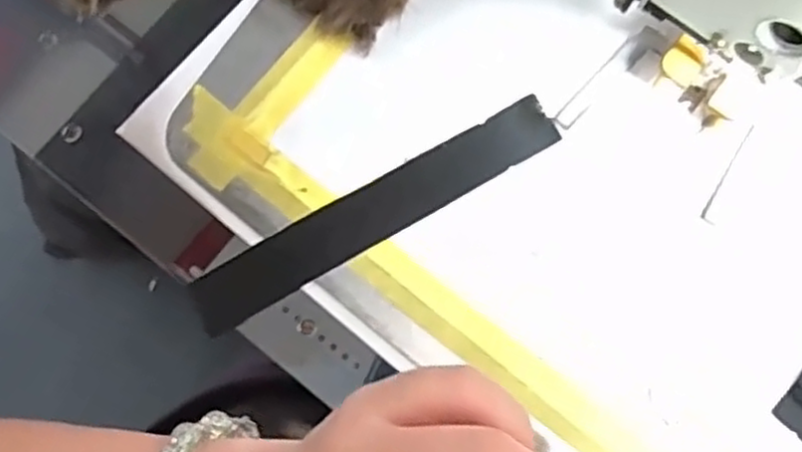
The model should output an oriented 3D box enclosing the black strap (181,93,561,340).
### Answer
[{"bbox_3d":[-0.011,-0.008,0.366,0.199,0.006,0.029,-30,81,-6],"label":"black strap"}]

